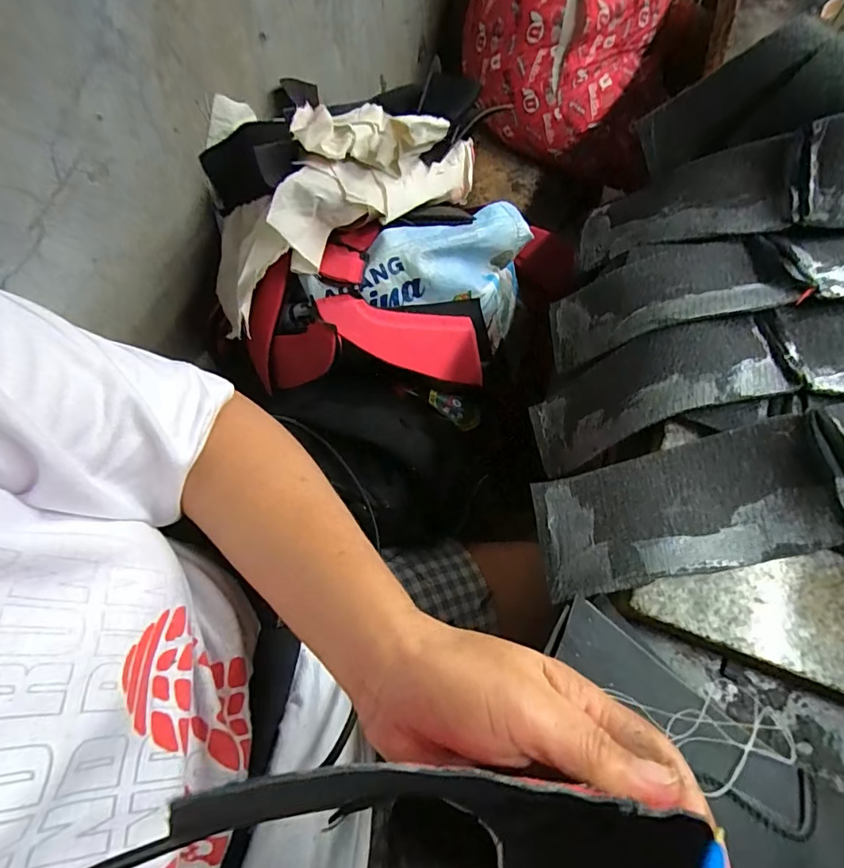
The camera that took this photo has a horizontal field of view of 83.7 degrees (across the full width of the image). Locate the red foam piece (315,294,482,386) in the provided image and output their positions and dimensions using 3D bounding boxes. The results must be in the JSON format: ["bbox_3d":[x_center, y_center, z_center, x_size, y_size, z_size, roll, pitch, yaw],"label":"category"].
[{"bbox_3d":[-0.010,-0.095,0.480,0.187,0.039,0.060,13,60,-27],"label":"red foam piece"}]

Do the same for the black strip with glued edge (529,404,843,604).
[{"bbox_3d":[0.226,0.026,0.270,0.320,0.030,0.071,-12,64,0],"label":"black strip with glued edge"}]

